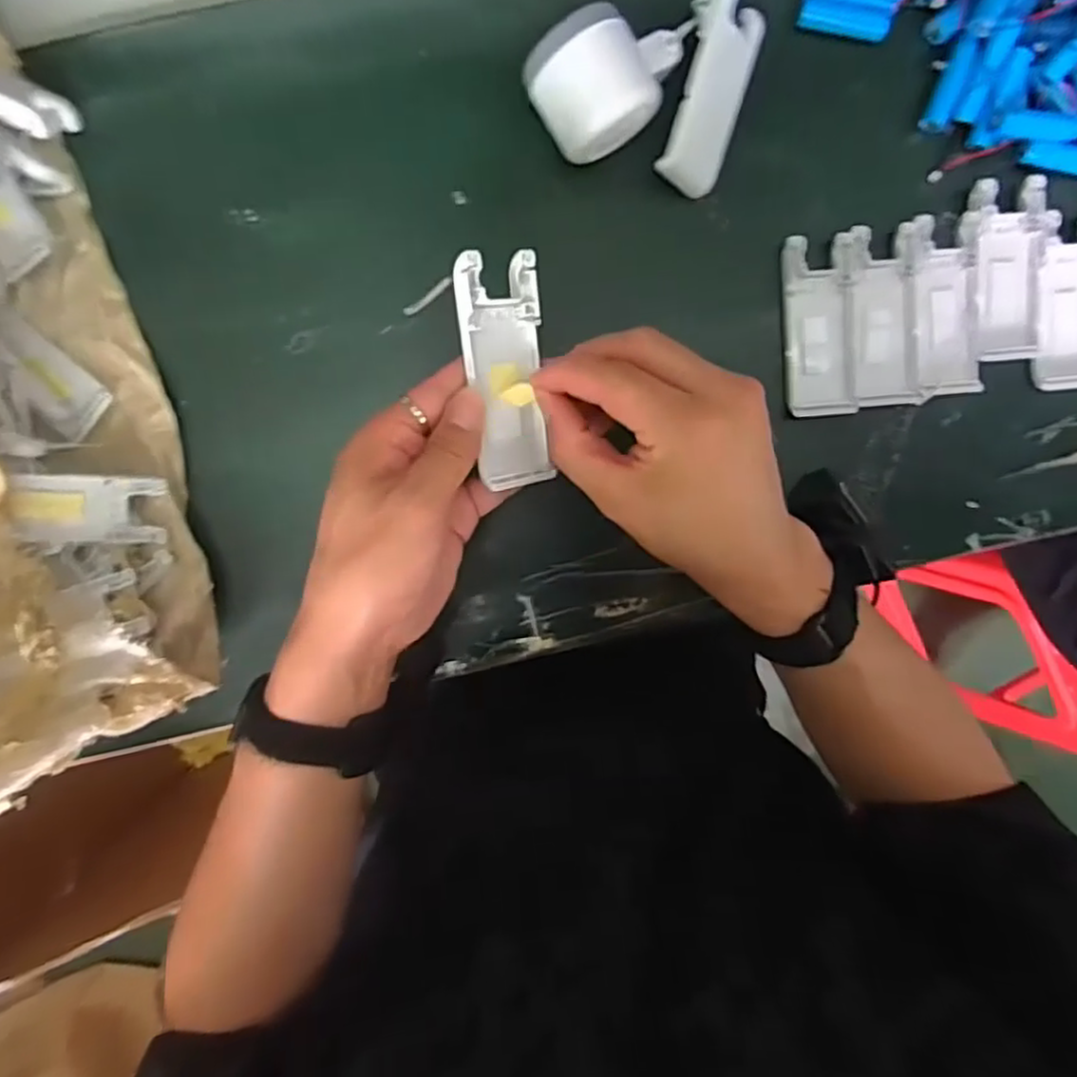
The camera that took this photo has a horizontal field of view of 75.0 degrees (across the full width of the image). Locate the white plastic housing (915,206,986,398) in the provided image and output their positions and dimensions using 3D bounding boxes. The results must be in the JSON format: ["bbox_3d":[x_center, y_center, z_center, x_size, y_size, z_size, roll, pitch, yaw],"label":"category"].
[{"bbox_3d":[0.247,-0.140,0.423,0.041,0.010,0.104,-5,98,-2],"label":"white plastic housing"}]

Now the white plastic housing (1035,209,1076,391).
[{"bbox_3d":[0.323,-0.143,0.424,0.041,0.012,0.103,-6,98,-2],"label":"white plastic housing"}]

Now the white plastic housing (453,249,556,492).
[{"bbox_3d":[-0.014,-0.076,0.324,0.039,0.015,0.102,-17,112,-32],"label":"white plastic housing"}]

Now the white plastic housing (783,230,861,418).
[{"bbox_3d":[0.171,-0.127,0.423,0.041,0.009,0.103,-6,98,-2],"label":"white plastic housing"}]

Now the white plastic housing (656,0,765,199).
[{"bbox_3d":[0.095,-0.248,0.392,0.043,0.012,0.101,12,102,-33],"label":"white plastic housing"}]

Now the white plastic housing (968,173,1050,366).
[{"bbox_3d":[0.283,-0.161,0.422,0.040,0.011,0.102,-7,98,-2],"label":"white plastic housing"}]

